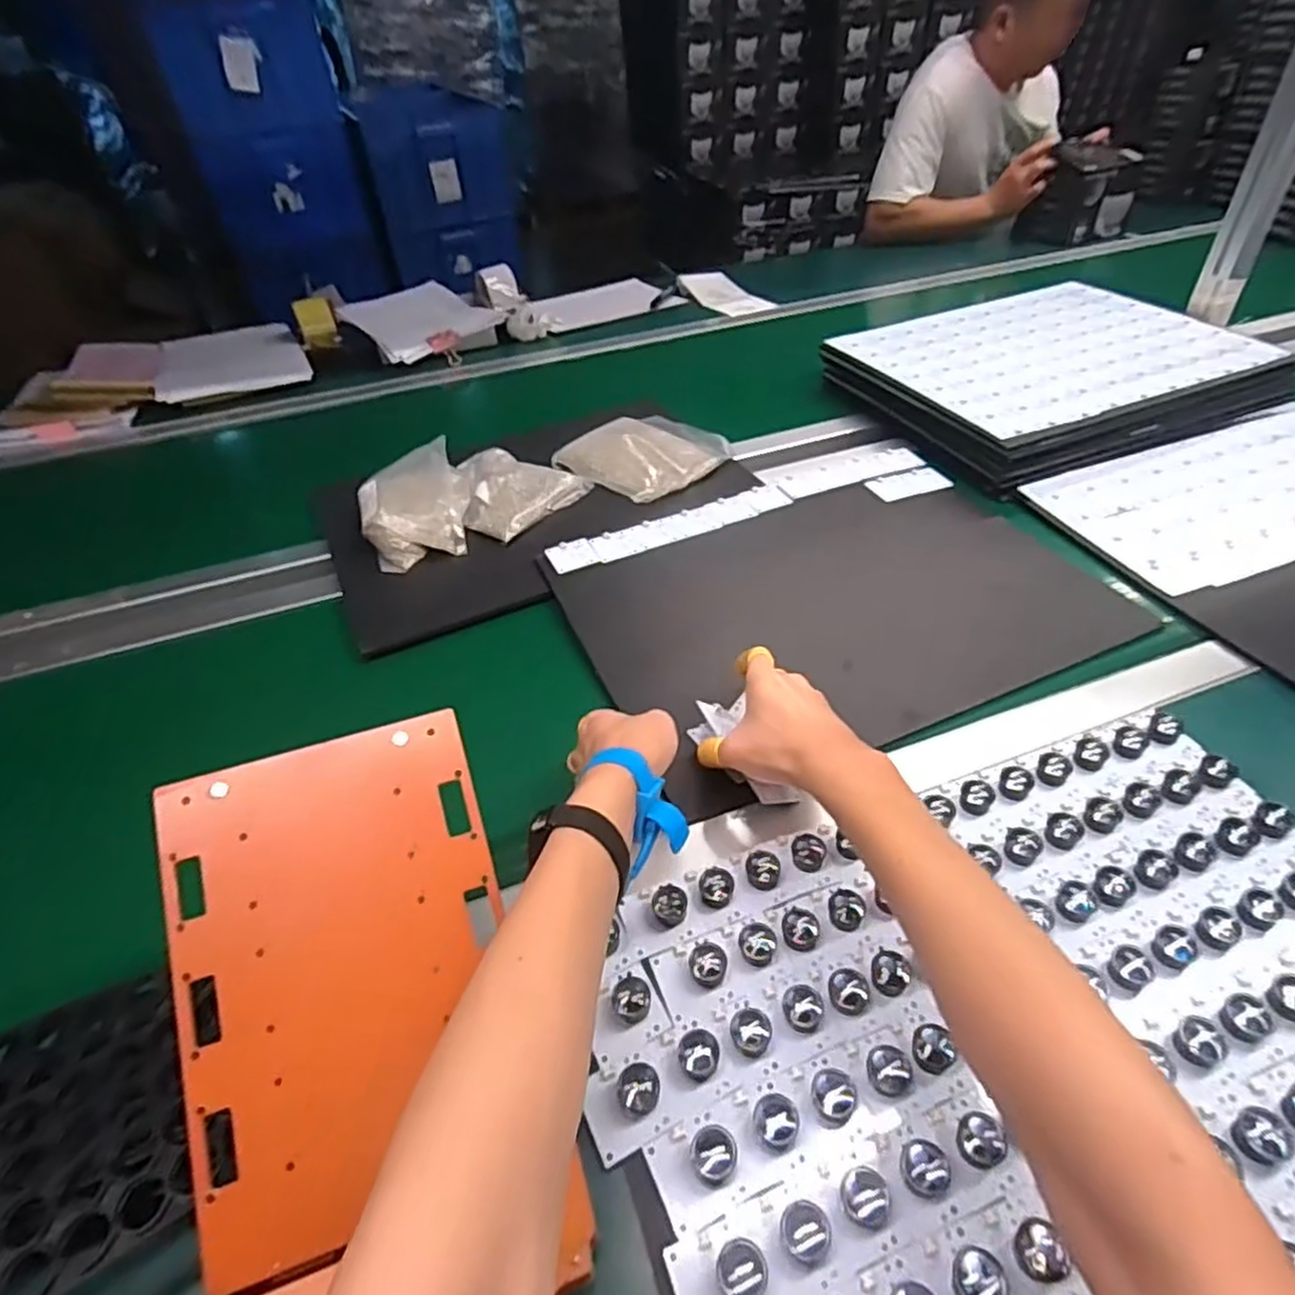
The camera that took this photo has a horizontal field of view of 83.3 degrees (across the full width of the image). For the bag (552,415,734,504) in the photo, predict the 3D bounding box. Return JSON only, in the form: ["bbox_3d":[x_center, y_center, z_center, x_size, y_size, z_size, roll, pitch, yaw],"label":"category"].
[{"bbox_3d":[-0.006,-0.245,0.911,0.173,0.024,0.171,29,53,31],"label":"bag"}]

